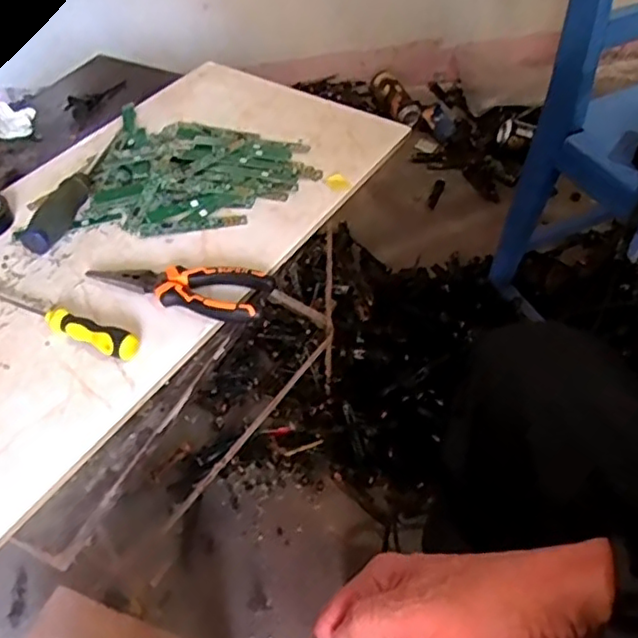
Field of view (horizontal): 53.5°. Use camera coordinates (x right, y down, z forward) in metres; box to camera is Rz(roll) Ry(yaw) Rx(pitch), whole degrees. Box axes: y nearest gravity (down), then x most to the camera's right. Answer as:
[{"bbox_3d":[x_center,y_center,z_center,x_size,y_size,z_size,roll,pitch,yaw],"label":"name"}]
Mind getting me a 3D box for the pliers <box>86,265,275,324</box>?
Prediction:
[{"bbox_3d":[-0.119,-0.029,0.534,0.152,0.018,0.050,8,48,8],"label":"pliers"}]

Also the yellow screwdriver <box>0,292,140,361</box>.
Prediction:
[{"bbox_3d":[-0.206,-0.004,0.503,0.150,0.022,0.024,23,52,21],"label":"yellow screwdriver"}]

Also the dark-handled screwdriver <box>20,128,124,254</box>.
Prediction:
[{"bbox_3d":[-0.229,-0.128,0.606,0.028,0.022,0.183,8,48,9],"label":"dark-handled screwdriver"}]

